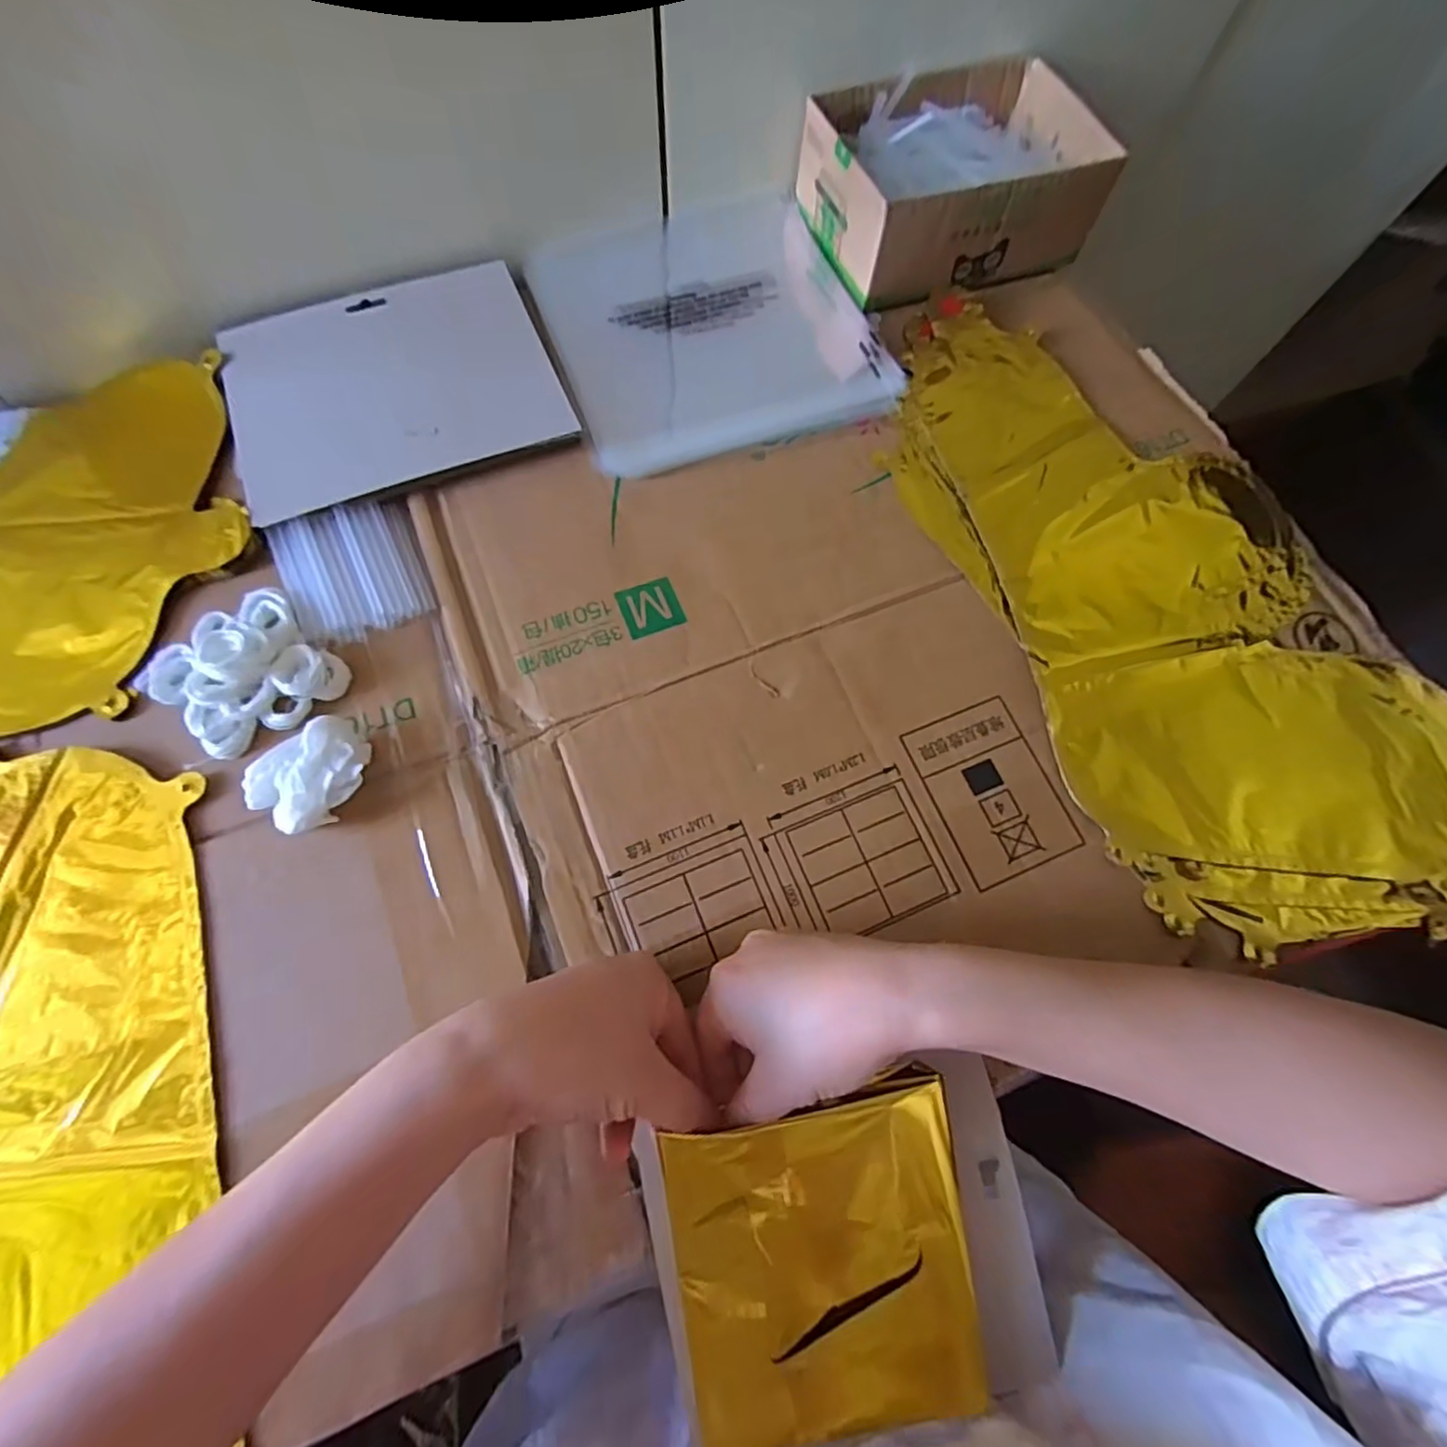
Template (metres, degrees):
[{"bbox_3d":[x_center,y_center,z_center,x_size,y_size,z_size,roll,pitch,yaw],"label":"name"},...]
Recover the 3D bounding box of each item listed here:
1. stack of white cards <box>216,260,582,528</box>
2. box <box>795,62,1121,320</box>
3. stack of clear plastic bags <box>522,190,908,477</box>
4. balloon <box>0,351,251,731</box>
[{"bbox_3d":[-0.206,-0.214,0.405,0.194,0.010,0.155,-21,72,-10],"label":"stack of white cards"},{"bbox_3d":[0.166,-0.394,0.466,0.193,0.065,0.139,-19,72,-9],"label":"box"},{"bbox_3d":[-0.013,-0.286,0.452,0.213,0.017,0.233,-17,71,-8],"label":"stack of clear plastic bags"},{"bbox_3d":[-0.480,-0.084,0.354,0.394,0.008,0.231,-14,71,-8],"label":"balloon"}]

